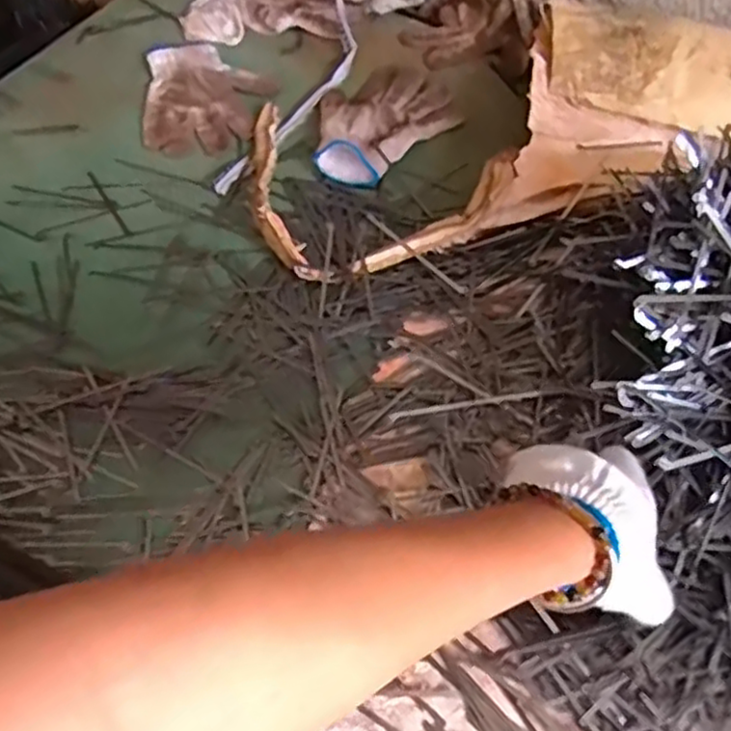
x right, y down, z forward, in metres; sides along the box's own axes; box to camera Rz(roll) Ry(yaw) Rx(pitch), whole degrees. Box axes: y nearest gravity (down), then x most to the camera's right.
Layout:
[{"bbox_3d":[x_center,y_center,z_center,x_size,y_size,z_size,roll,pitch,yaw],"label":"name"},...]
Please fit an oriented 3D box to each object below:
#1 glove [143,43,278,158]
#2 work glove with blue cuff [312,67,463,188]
[{"bbox_3d":[-0.169,-0.294,0.743,0.133,0.012,0.176,-6,56,-3],"label":"glove"},{"bbox_3d":[0.013,-0.258,0.707,0.118,0.026,0.187,38,64,23],"label":"work glove with blue cuff"}]

